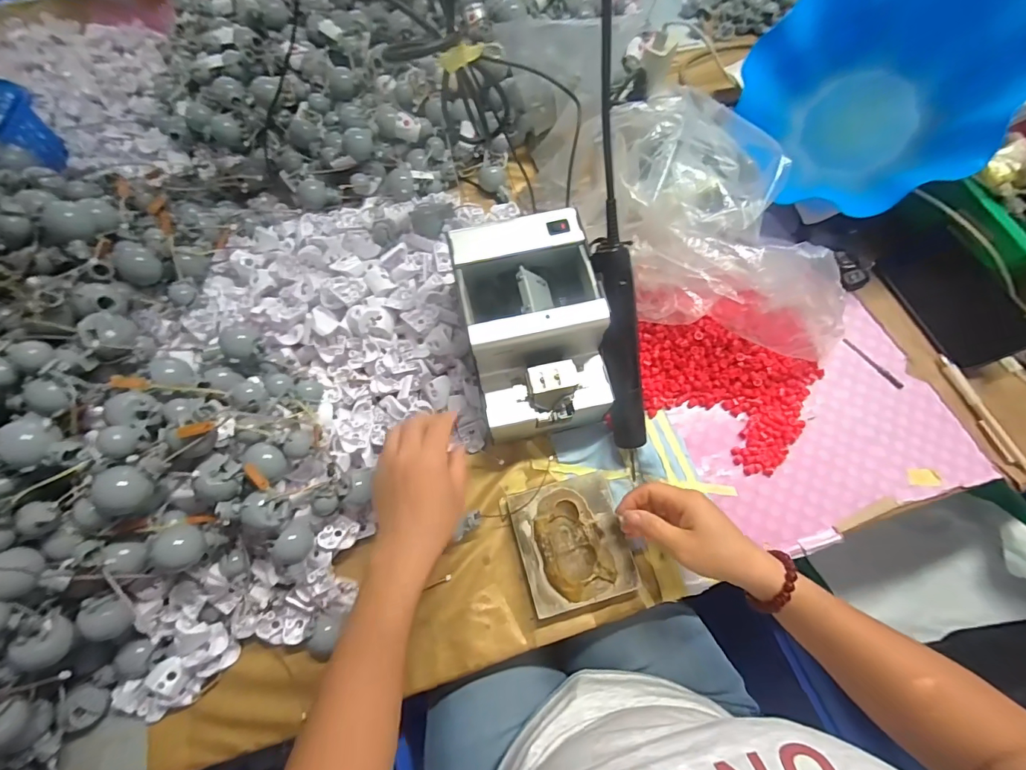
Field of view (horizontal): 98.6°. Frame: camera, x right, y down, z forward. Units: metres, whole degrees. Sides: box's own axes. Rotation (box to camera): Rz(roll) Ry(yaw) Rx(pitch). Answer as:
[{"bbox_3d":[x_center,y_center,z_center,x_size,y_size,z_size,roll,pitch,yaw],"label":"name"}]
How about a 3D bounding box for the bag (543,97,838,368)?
[{"bbox_3d":[0.194,-0.170,0.480,0.170,0.151,0.341,-26,72,-8],"label":"bag"}]

